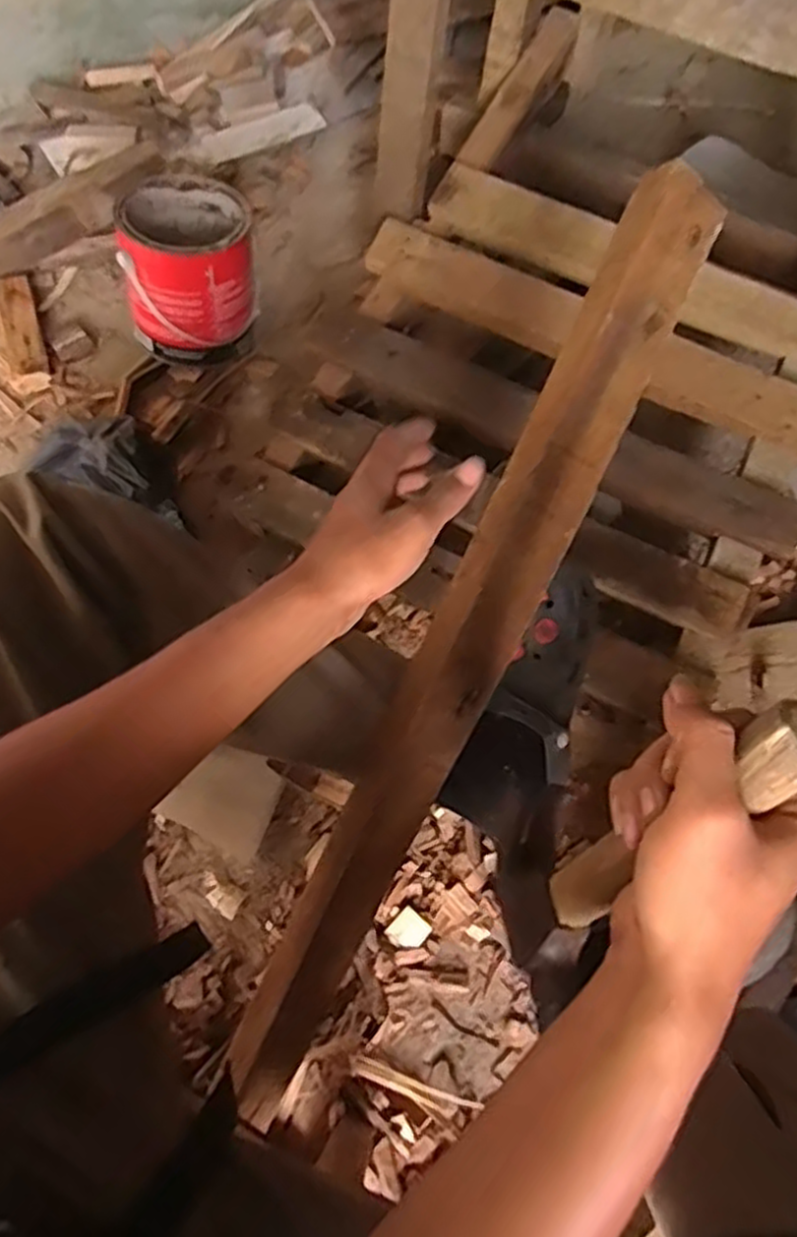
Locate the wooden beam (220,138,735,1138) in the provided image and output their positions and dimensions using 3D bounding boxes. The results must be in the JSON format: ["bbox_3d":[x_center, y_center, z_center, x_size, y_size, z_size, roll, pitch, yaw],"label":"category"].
[{"bbox_3d":[0.046,0.034,0.559,0.066,0.040,0.750,26,93,11],"label":"wooden beam"}]

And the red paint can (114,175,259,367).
[{"bbox_3d":[-0.251,-0.425,0.910,0.158,0.156,0.168,-11,69,-3],"label":"red paint can"}]

